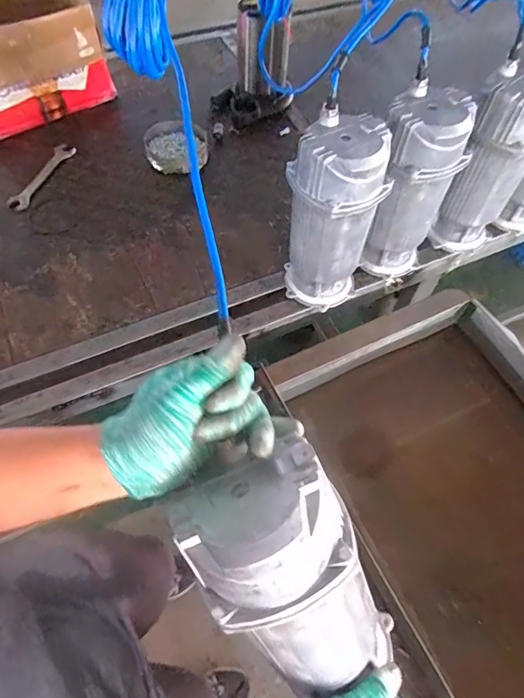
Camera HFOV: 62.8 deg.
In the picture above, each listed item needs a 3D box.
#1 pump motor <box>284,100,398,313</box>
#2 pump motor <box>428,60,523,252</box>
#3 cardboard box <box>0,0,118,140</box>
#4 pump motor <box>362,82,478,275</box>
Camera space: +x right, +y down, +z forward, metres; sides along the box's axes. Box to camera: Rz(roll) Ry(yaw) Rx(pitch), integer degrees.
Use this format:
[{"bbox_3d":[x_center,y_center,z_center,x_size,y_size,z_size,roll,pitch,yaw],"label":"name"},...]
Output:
[{"bbox_3d":[0.105,-0.196,0.683,0.141,0.293,0.119,13,60,7],"label":"pump motor"},{"bbox_3d":[0.400,-0.316,0.766,0.118,0.296,0.128,28,63,14],"label":"pump motor"},{"bbox_3d":[-0.603,-0.738,1.044,0.353,0.192,0.349,-27,64,-16],"label":"cardboard box"},{"bbox_3d":[0.238,-0.256,0.717,0.122,0.290,0.112,-2,60,-3],"label":"pump motor"}]

